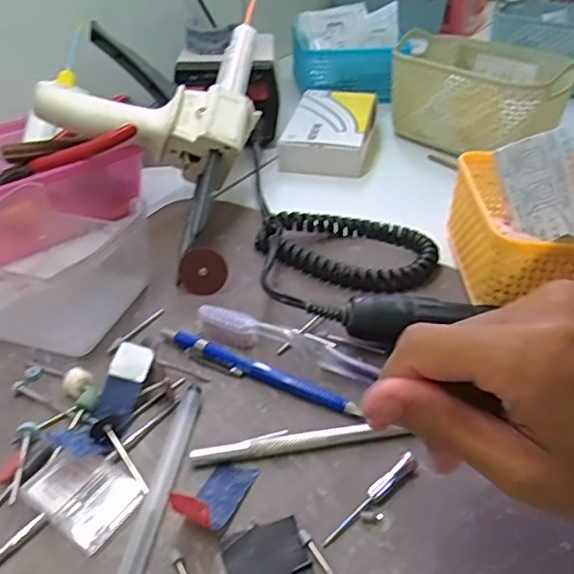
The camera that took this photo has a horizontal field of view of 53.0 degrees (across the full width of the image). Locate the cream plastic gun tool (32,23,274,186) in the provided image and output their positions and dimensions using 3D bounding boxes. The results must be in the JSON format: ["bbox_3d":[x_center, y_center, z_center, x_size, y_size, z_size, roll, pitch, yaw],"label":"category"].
[{"bbox_3d":[-0.091,-0.156,0.474,0.135,0.065,0.180,8,38,10],"label":"cream plastic gun tool"}]

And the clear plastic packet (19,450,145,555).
[{"bbox_3d":[-0.093,0.093,0.261,0.046,0.010,0.034,22,42,27],"label":"clear plastic packet"}]

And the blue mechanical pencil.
[{"bbox_3d":[-0.018,0.047,0.324,0.125,0.007,0.010,18,40,22],"label":"blue mechanical pencil"}]

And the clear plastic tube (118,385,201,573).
[{"bbox_3d":[-0.060,0.092,0.262,0.009,0.009,0.123,5,37,7],"label":"clear plastic tube"}]

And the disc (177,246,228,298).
[{"bbox_3d":[-0.057,-0.010,0.386,0.033,0.031,0.004,-32,6,10],"label":"disc"}]

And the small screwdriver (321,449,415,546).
[{"bbox_3d":[0.038,0.095,0.261,0.058,0.007,0.008,-27,44,-31],"label":"small screwdriver"}]

